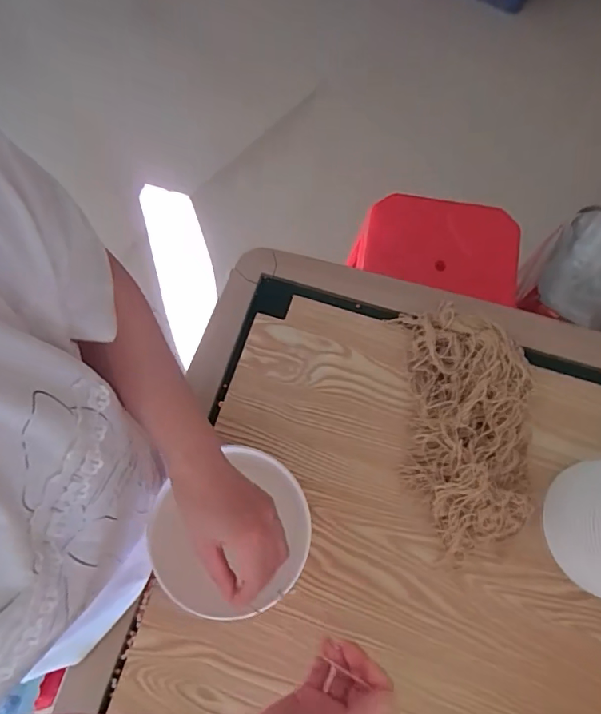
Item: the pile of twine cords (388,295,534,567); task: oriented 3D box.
[{"bbox_3d":[0.211,0.089,0.597,0.154,0.068,0.312,2,74,2],"label":"pile of twine cords"}]

